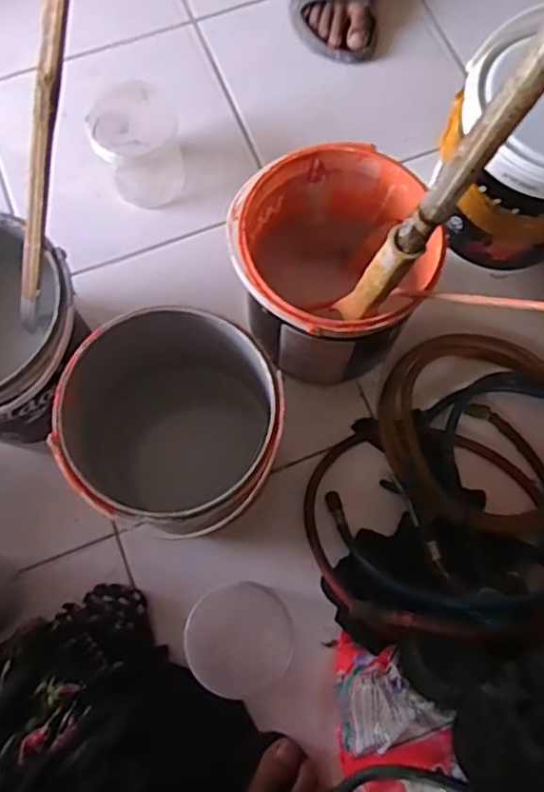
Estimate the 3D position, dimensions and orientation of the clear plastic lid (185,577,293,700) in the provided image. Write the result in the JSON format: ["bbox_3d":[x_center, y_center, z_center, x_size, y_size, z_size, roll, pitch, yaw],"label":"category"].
[{"bbox_3d":[-0.027,0.199,0.517,0.085,0.013,0.088,0,74,-1],"label":"clear plastic lid"}]

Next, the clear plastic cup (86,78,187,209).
[{"bbox_3d":[-0.154,-0.283,0.727,0.089,0.098,0.091,27,76,6],"label":"clear plastic cup"}]

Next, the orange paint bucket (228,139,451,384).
[{"bbox_3d":[0.050,-0.119,0.643,0.170,0.168,0.181,-8,75,-3],"label":"orange paint bucket"}]

